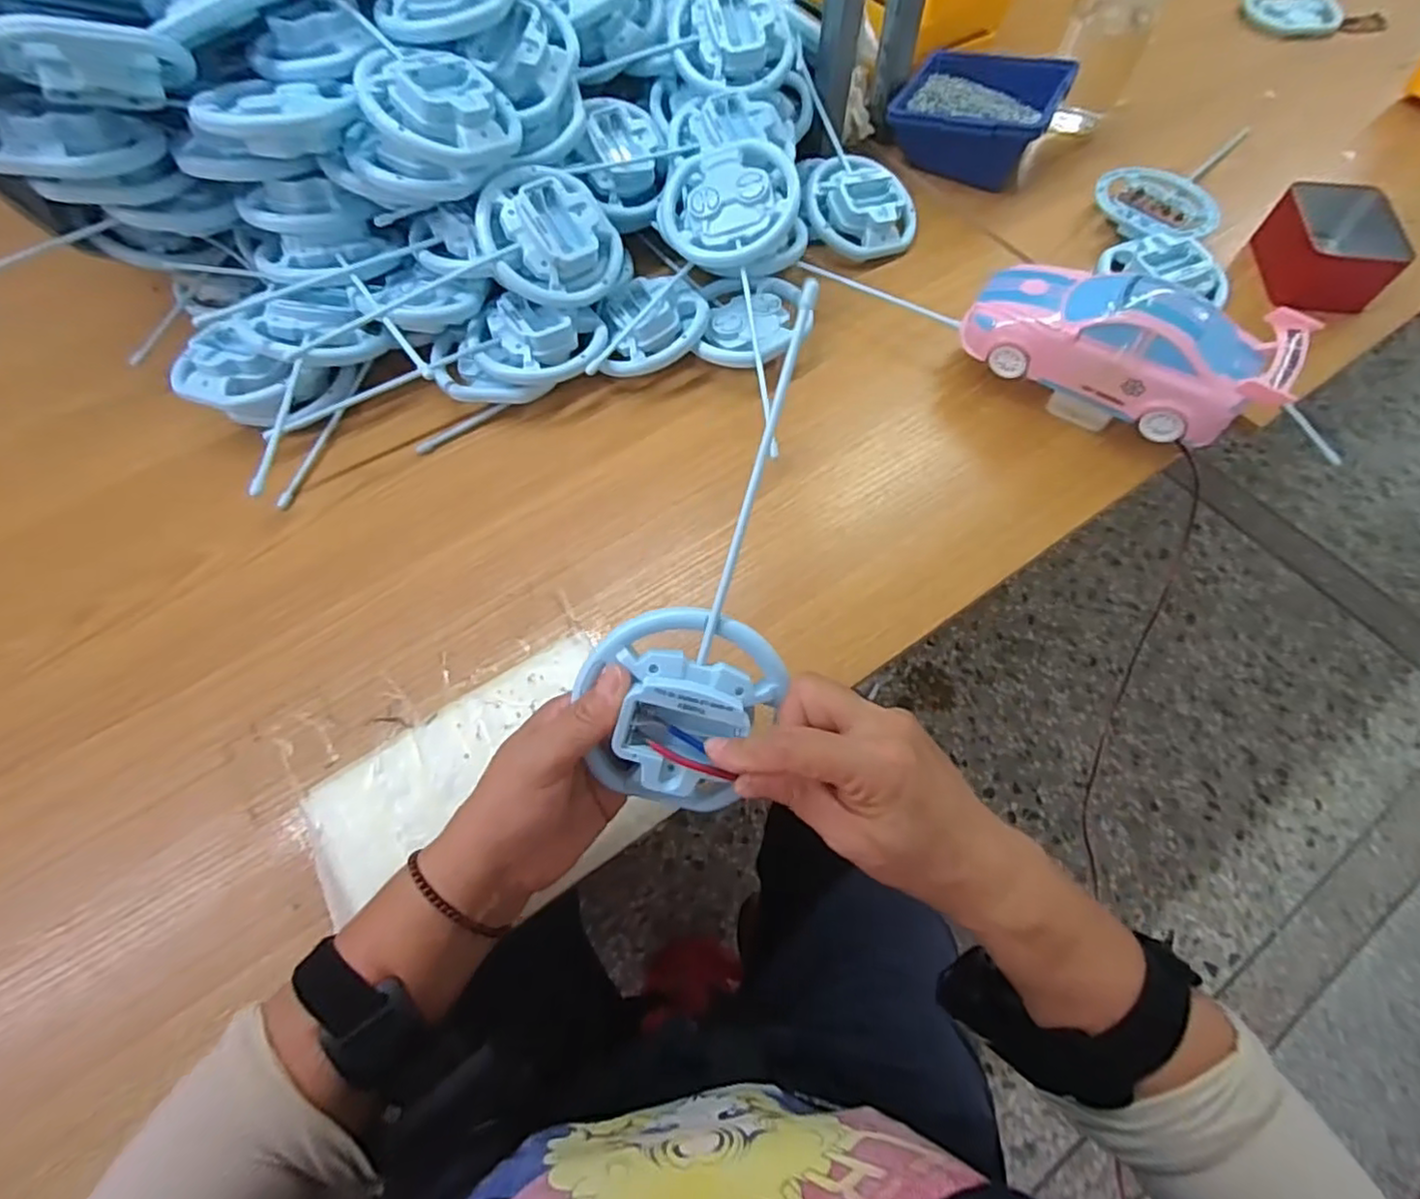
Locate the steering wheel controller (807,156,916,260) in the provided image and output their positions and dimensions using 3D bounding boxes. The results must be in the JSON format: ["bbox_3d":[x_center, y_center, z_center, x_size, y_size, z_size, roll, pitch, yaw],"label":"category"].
[{"bbox_3d":[0.139,-0.357,0.608,0.103,0.033,0.099,23,72,-4],"label":"steering wheel controller"}]

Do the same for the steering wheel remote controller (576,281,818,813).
[{"bbox_3d":[0.002,-0.016,0.306,0.085,0.027,0.237,18,97,9],"label":"steering wheel remote controller"}]

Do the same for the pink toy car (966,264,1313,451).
[{"bbox_3d":[0.291,-0.183,0.477,0.209,0.064,0.082,23,67,15],"label":"pink toy car"}]

